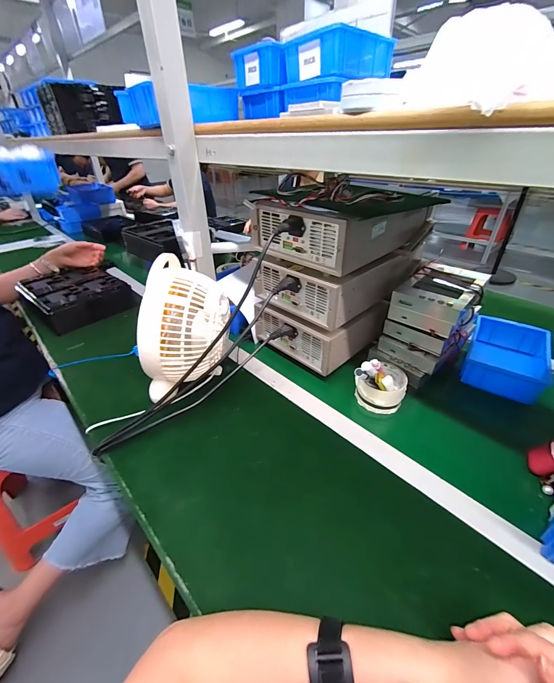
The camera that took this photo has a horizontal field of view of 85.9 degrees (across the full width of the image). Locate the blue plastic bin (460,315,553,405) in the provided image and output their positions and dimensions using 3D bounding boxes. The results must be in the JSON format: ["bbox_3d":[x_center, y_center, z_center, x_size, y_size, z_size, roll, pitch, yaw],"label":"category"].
[{"bbox_3d":[0.492,0.030,0.643,0.136,0.065,0.214,20,41,29],"label":"blue plastic bin"}]

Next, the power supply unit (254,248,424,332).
[{"bbox_3d":[0.137,-0.154,0.665,0.318,0.095,0.216,-28,42,-32],"label":"power supply unit"}]

